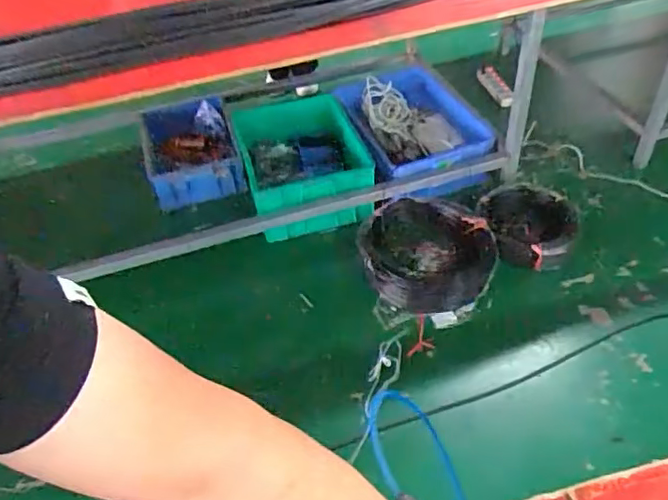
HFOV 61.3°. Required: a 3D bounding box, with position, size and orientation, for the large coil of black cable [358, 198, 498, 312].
[{"bbox_3d":[0.295,0.008,1.800,0.405,0.095,0.418,-19,46,-11],"label":"large coil of black cable"}]

